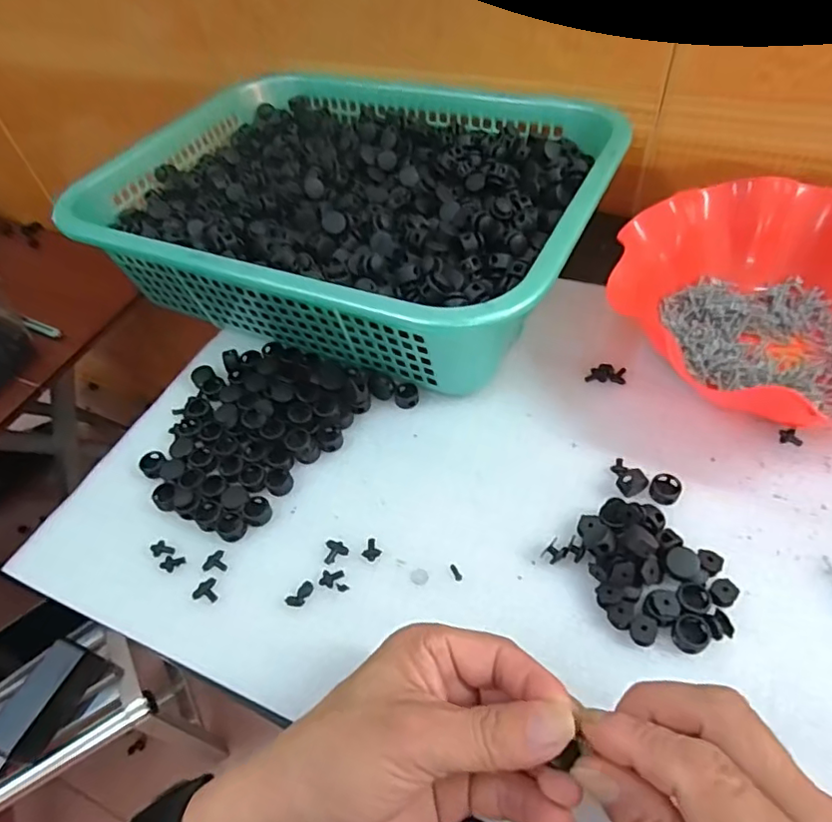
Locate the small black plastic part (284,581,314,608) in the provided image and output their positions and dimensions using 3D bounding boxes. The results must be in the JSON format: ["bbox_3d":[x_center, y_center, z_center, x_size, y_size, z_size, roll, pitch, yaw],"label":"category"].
[{"bbox_3d":[-0.065,0.105,0.332,0.017,0.004,0.009,-37,58,-21],"label":"small black plastic part"}]

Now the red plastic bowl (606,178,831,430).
[{"bbox_3d":[0.252,-0.078,0.409,0.221,0.060,0.221,-3,52,4],"label":"red plastic bowl"}]

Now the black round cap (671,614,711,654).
[{"bbox_3d":[0.139,0.113,0.296,0.017,0.008,0.017,-3,52,4],"label":"black round cap"}]

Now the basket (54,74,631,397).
[{"bbox_3d":[-0.055,-0.170,0.480,0.384,0.098,0.289,17,56,18],"label":"basket"}]

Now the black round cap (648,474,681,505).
[{"bbox_3d":[0.149,0.047,0.350,0.016,0.007,0.017,-3,52,4],"label":"black round cap"}]

